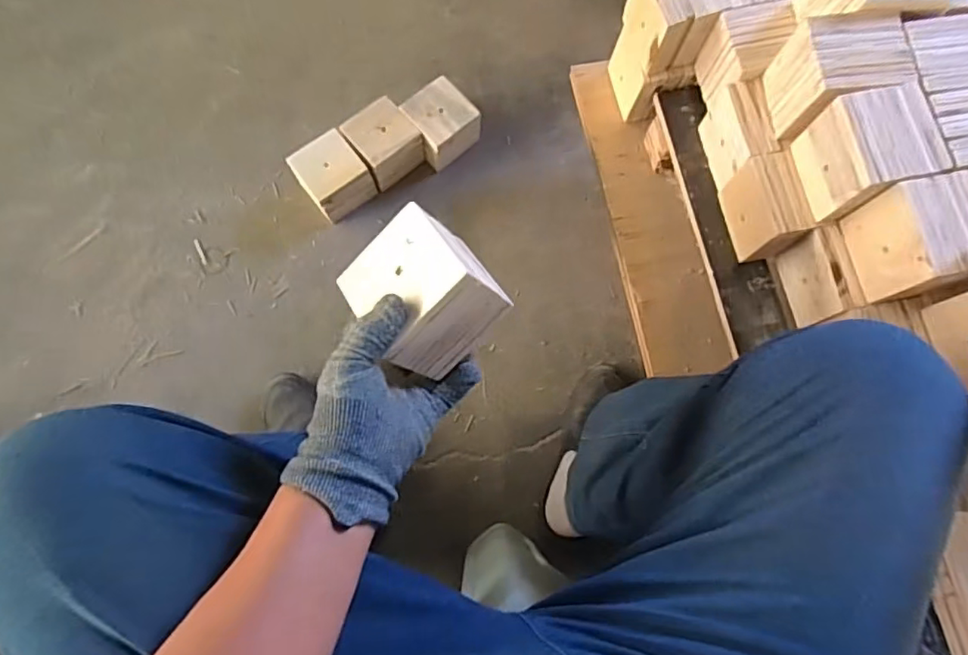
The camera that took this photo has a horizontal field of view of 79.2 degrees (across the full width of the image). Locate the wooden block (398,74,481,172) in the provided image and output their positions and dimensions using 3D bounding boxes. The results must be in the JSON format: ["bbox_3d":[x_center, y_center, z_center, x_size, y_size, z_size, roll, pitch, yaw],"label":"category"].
[{"bbox_3d":[-0.068,-0.329,0.950,0.099,0.077,0.099,-36,80,-8],"label":"wooden block"}]

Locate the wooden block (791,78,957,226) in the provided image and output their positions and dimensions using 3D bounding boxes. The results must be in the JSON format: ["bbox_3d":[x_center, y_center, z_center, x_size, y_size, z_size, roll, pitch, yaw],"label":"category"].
[{"bbox_3d":[0.372,-0.167,0.575,0.085,0.087,0.095,-13,78,-3],"label":"wooden block"}]

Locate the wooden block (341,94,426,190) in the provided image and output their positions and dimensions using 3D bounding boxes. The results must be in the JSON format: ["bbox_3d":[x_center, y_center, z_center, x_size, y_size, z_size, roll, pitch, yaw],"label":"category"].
[{"bbox_3d":[-0.158,-0.292,0.940,0.095,0.076,0.105,-36,80,-8],"label":"wooden block"}]

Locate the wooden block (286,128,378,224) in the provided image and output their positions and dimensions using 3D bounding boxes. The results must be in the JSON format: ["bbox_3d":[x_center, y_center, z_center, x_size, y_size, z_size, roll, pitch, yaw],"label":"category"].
[{"bbox_3d":[-0.235,-0.235,0.916,0.093,0.091,0.104,-39,81,-8],"label":"wooden block"}]

